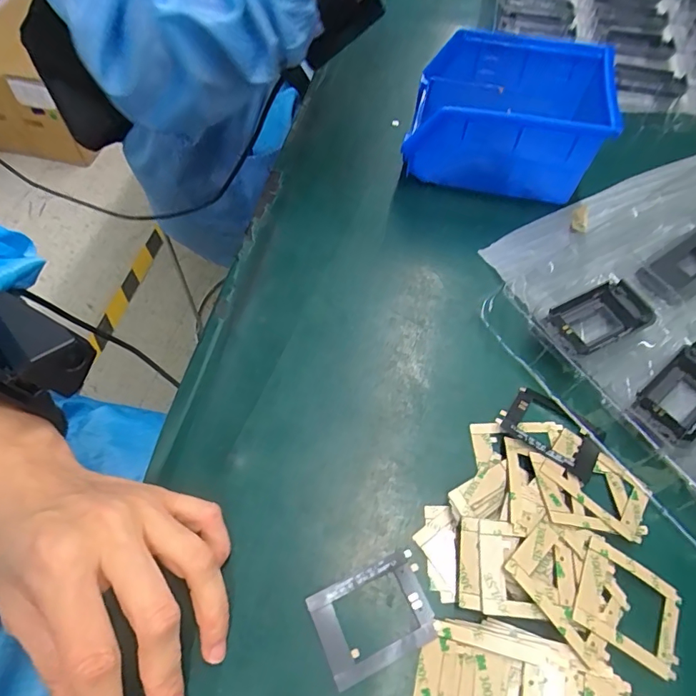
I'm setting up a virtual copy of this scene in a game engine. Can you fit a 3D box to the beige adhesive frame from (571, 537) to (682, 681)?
[{"bbox_3d":[0.131,0.120,0.216,0.053,0.004,0.040,32,61,-1],"label":"beige adhesive frame"}]

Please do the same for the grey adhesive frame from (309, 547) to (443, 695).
[{"bbox_3d":[0.012,0.127,0.220,0.054,0.004,0.039,-21,61,-12],"label":"grey adhesive frame"}]

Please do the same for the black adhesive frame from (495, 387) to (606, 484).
[{"bbox_3d":[0.115,0.047,0.264,0.054,0.005,0.037,34,56,18],"label":"black adhesive frame"}]

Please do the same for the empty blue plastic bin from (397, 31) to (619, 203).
[{"bbox_3d":[0.121,-0.177,0.361,0.142,0.069,0.108,10,60,6],"label":"empty blue plastic bin"}]

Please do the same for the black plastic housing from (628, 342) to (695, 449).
[{"bbox_3d":[0.199,0.027,0.273,0.076,0.009,0.036,-34,65,-18],"label":"black plastic housing"}]

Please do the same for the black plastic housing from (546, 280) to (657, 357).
[{"bbox_3d":[0.159,-0.019,0.295,0.071,0.012,0.036,-25,62,-14],"label":"black plastic housing"}]

